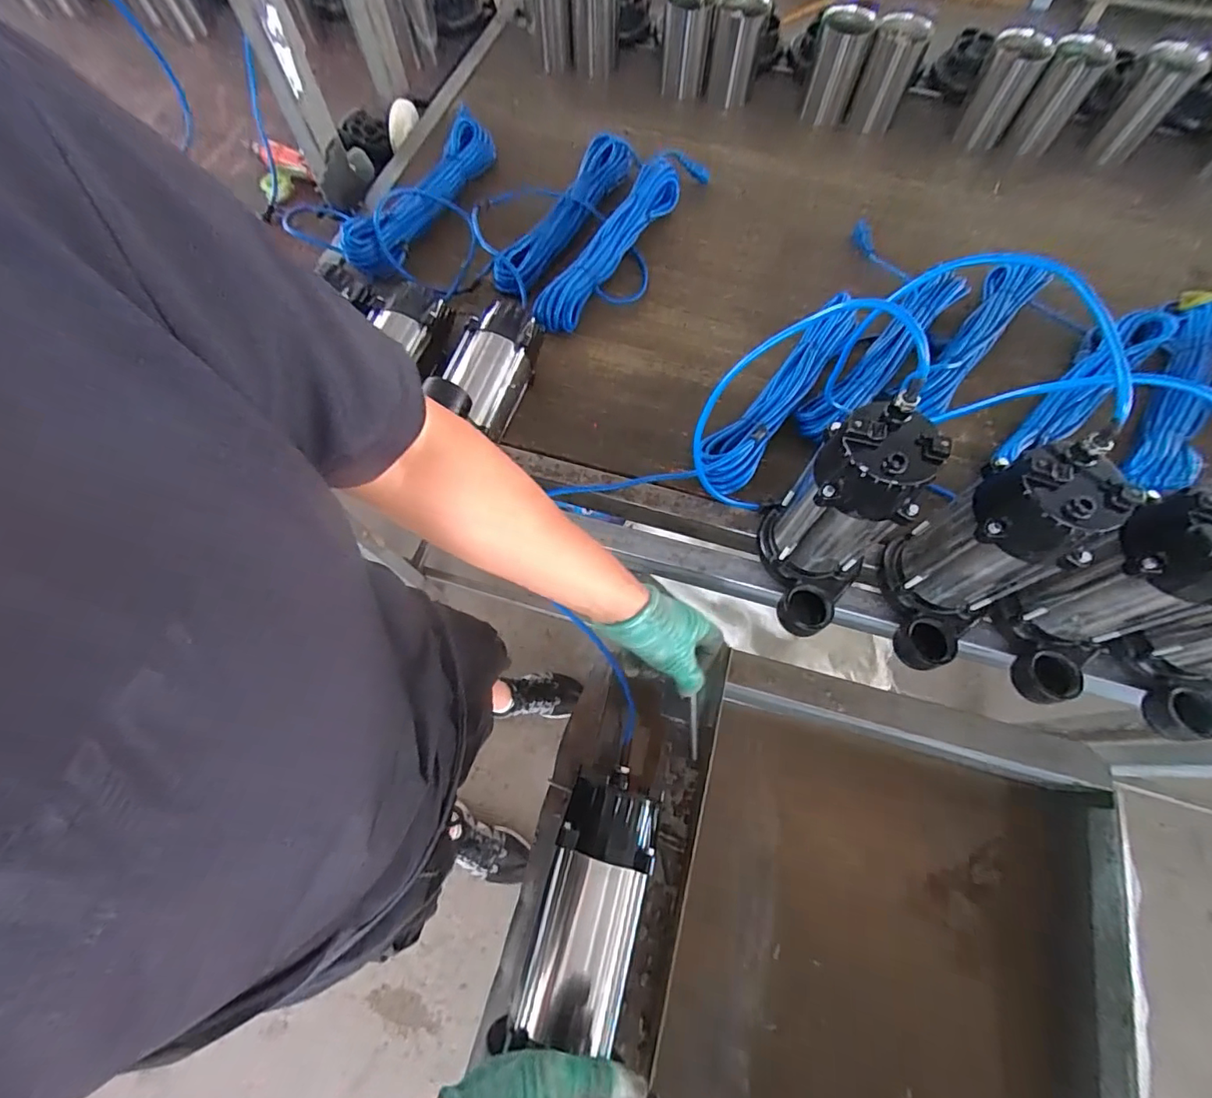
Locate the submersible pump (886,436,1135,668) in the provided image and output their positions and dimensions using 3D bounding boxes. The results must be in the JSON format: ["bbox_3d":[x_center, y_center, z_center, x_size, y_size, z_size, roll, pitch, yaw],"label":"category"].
[{"bbox_3d":[0.373,0.024,0.525,0.098,0.238,0.159,17,69,6],"label":"submersible pump"}]

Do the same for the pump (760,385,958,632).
[{"bbox_3d":[0.228,-0.016,0.540,0.117,0.242,0.144,32,71,12],"label":"pump"}]

